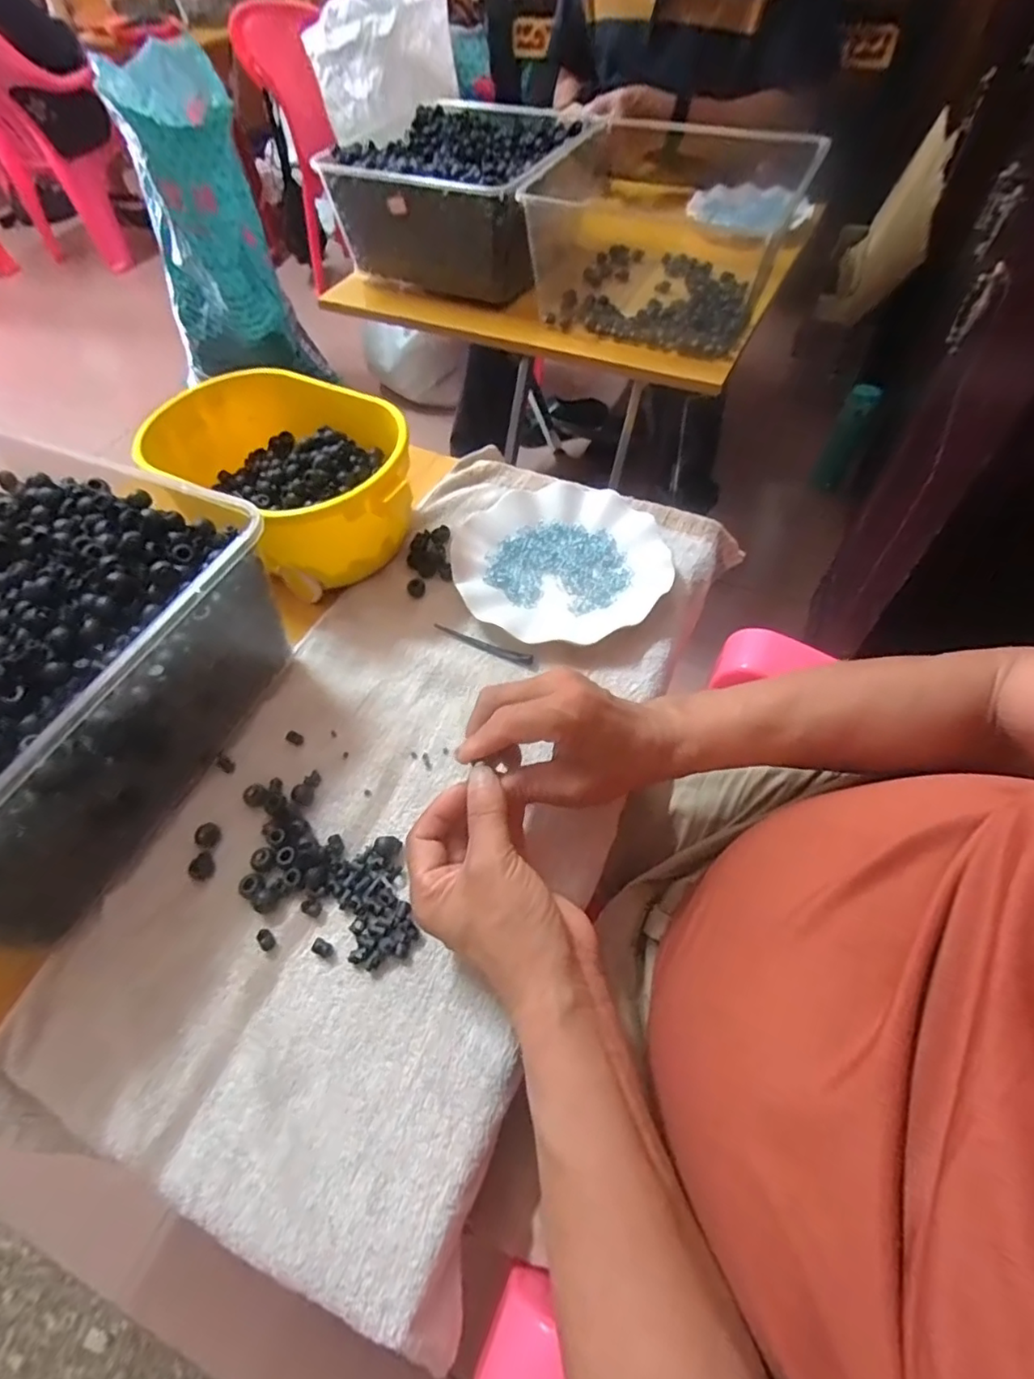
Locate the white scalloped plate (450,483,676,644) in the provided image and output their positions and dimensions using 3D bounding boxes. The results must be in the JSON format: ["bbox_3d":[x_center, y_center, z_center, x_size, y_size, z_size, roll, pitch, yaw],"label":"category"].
[{"bbox_3d":[0.039,-0.113,0.522,0.182,0.021,0.172,-1,56,1],"label":"white scalloped plate"}]

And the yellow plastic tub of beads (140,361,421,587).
[{"bbox_3d":[-0.201,-0.191,0.527,0.247,0.087,0.160,27,61,19],"label":"yellow plastic tub of beads"}]

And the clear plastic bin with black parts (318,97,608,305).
[{"bbox_3d":[-0.053,-0.680,0.828,0.301,0.132,0.312,24,60,17],"label":"clear plastic bin with black parts"}]

